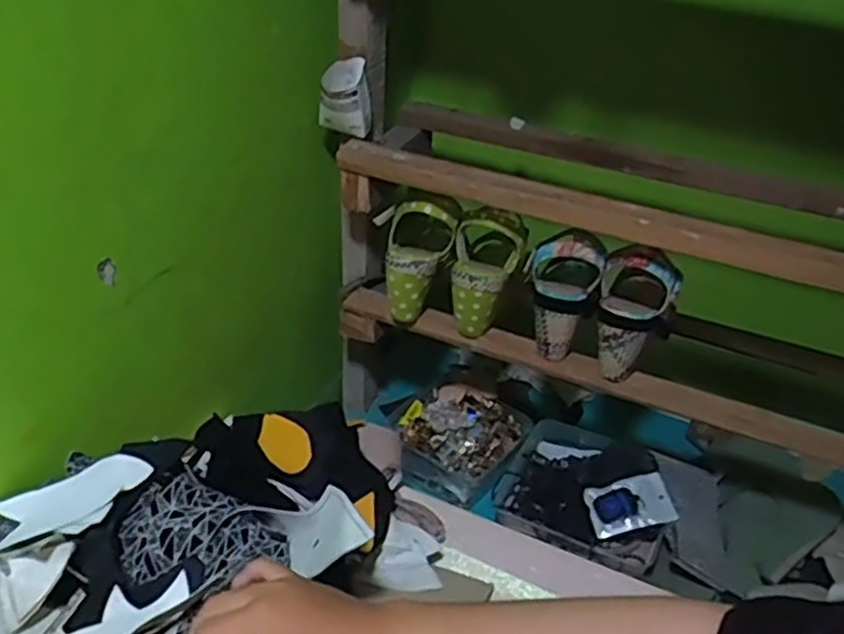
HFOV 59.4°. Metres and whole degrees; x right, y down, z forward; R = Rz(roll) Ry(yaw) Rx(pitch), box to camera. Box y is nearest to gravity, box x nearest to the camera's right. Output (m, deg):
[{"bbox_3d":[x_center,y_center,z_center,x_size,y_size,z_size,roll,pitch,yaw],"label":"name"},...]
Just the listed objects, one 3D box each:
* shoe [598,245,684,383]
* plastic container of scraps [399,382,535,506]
[{"bbox_3d":[0.237,-0.005,0.817,0.086,0.136,0.088,12,34,11],"label":"shoe"},{"bbox_3d":[0.049,0.169,1.035,0.167,0.069,0.156,18,36,20],"label":"plastic container of scraps"}]

